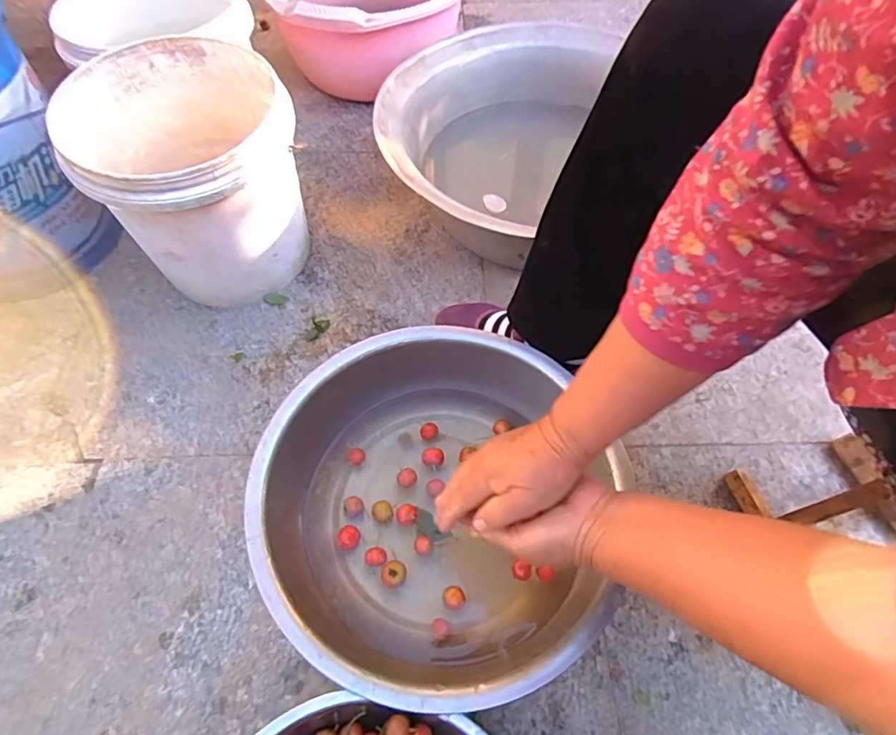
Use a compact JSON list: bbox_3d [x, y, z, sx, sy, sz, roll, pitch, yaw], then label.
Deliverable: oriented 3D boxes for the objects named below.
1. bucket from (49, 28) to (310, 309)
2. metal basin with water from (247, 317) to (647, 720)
[{"bbox_3d":[-0.325,-0.240,0.727,0.247,0.273,0.257,0,59,0],"label":"bucket"},{"bbox_3d":[-0.013,0.147,0.578,0.356,0.129,0.377,0,59,0],"label":"metal basin with water"}]

